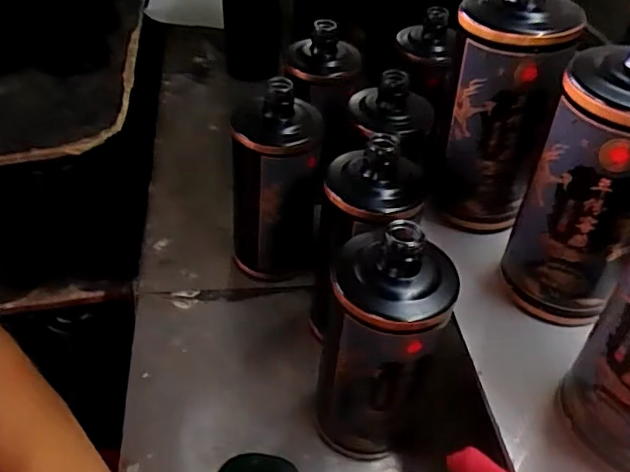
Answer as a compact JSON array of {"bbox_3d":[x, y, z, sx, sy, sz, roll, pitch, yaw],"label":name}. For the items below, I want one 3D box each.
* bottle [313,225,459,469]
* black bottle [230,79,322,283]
[{"bbox_3d":[0.043,0.081,0.394,0.079,0.198,0.071,15,44,12],"label":"bottle"},{"bbox_3d":[-0.037,-0.043,0.532,0.079,0.182,0.071,5,43,1],"label":"black bottle"}]

